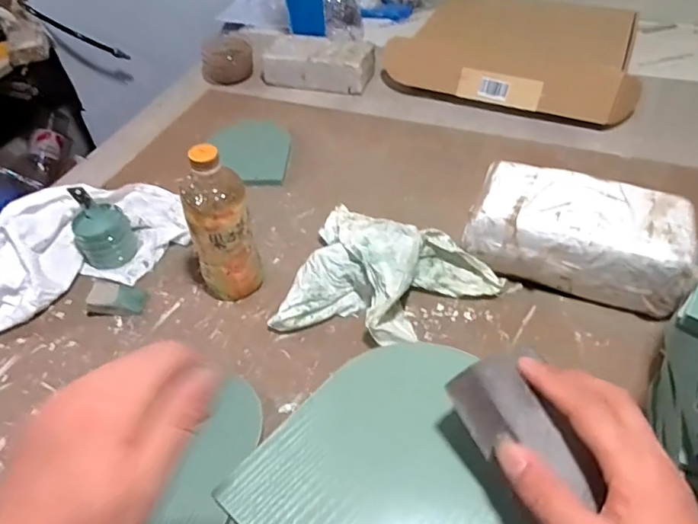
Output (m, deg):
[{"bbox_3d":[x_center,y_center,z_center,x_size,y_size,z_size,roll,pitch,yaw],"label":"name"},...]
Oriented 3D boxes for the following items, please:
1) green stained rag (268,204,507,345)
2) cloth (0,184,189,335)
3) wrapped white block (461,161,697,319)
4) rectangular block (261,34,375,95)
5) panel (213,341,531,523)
[{"bbox_3d":[0.052,0.012,0.622,0.239,0.075,0.189,11,48,14],"label":"green stained rag"},{"bbox_3d":[-0.364,-0.024,0.691,0.328,0.076,0.160,-27,50,-20],"label":"cloth"},{"bbox_3d":[0.268,-0.026,0.630,0.230,0.105,0.115,15,49,18],"label":"wrapped white block"},{"bbox_3d":[-0.061,-0.388,1.015,0.213,0.060,0.093,11,48,15],"label":"rectangular block"},{"bbox_3d":[0.031,0.119,0.303,0.142,0.005,0.161,32,55,28],"label":"panel"}]

